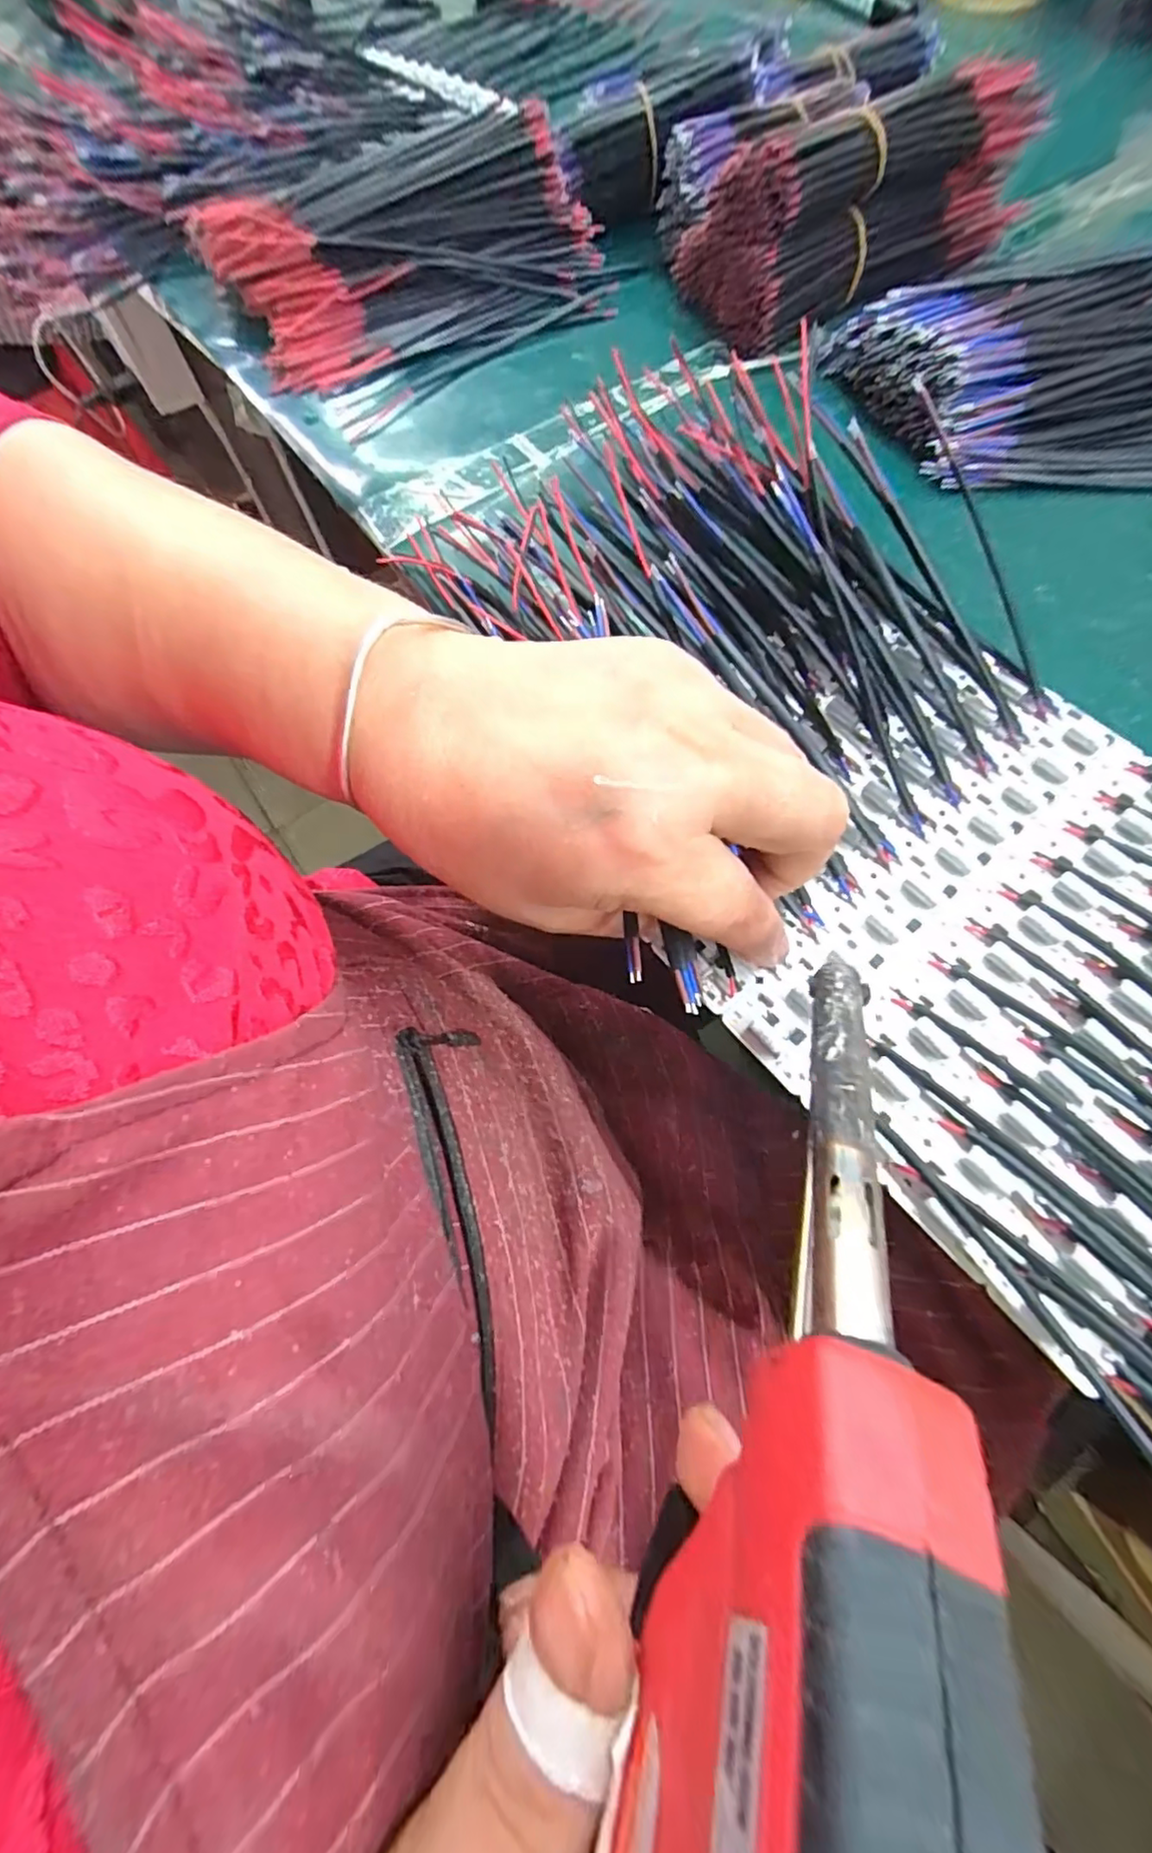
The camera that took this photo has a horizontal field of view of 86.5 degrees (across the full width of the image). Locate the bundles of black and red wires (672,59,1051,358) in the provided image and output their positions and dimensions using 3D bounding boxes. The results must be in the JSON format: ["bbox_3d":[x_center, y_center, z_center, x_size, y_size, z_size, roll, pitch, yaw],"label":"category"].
[{"bbox_3d":[0.155,-0.405,0.336,0.199,0.066,0.095,-35,71,-11],"label":"bundles of black and red wires"}]

